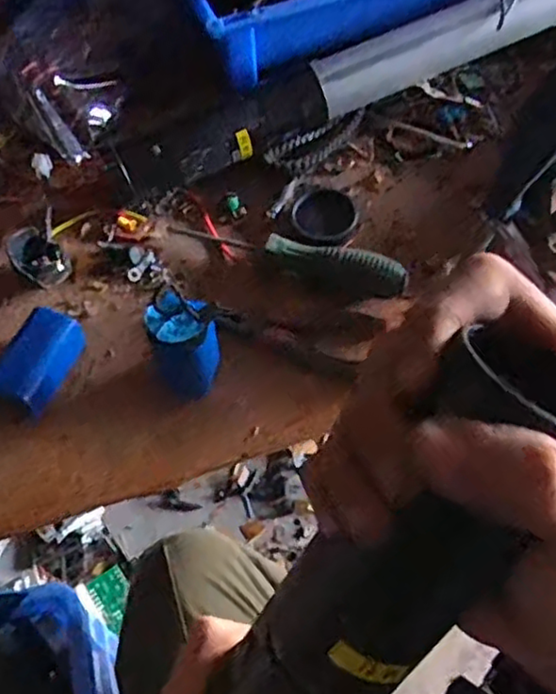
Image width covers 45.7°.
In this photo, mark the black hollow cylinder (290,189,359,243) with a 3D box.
[{"bbox_3d":[0.037,-0.105,0.533,0.051,0.013,0.050,11,58,7],"label":"black hollow cylinder"}]

